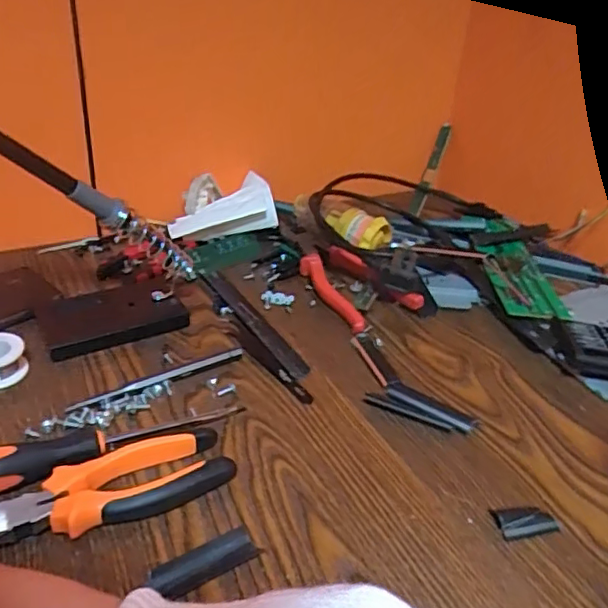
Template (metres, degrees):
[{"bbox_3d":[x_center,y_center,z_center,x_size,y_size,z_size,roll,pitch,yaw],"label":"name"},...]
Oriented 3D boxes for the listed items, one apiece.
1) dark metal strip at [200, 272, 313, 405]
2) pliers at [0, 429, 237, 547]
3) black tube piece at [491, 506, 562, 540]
[{"bbox_3d":[-0.044,0.019,0.525,0.031,0.008,0.201,-16,38,-27],"label":"dark metal strip"},{"bbox_3d":[-0.118,0.110,0.355,0.147,0.019,0.045,-11,36,-22],"label":"pliers"},{"bbox_3d":[0.135,0.133,0.365,0.037,0.008,0.019,-3,34,-10],"label":"black tube piece"}]

